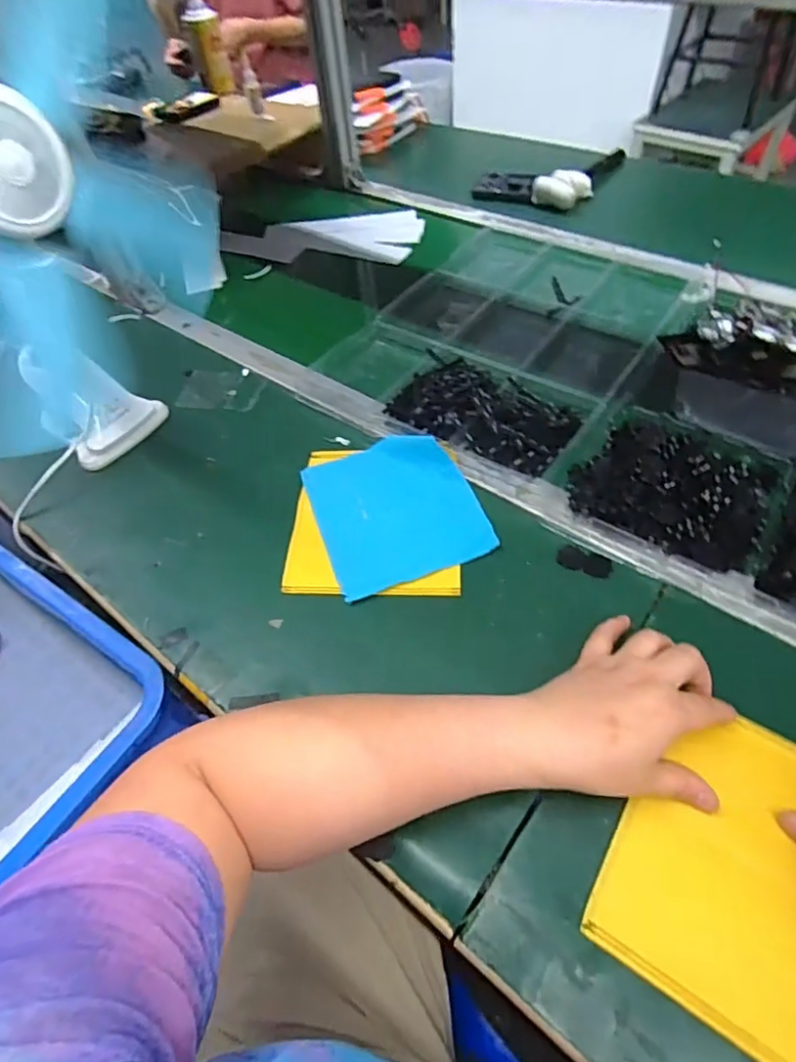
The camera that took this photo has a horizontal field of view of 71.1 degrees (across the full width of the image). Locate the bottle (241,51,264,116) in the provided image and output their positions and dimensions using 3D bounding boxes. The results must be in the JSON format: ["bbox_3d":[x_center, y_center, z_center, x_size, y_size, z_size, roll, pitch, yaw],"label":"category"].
[{"bbox_3d":[-0.252,-0.772,0.962,0.024,0.085,0.031,-12,52,-6],"label":"bottle"}]

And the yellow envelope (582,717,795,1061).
[{"bbox_3d":[0.212,0.200,0.326,0.147,0.015,0.166,26,58,22],"label":"yellow envelope"}]

